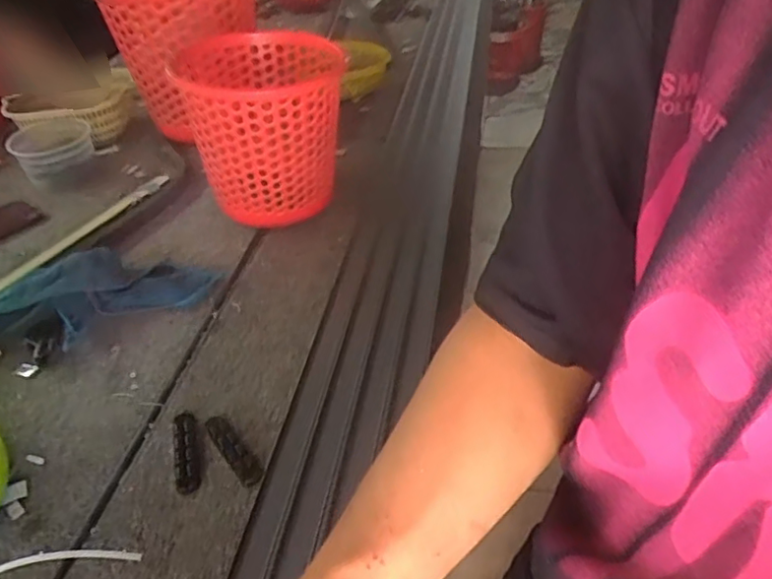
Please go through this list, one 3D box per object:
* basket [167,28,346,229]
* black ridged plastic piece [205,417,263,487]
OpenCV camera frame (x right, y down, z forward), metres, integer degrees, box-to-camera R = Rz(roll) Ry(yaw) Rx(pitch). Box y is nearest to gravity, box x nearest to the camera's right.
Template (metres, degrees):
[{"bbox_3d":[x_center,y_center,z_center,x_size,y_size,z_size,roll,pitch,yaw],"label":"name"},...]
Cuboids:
[{"bbox_3d":[-0.143,-0.183,0.746,0.171,0.213,0.203,-13,38,-8],"label":"basket"},{"bbox_3d":[-0.126,0.131,0.507,0.019,0.007,0.075,-27,45,-30],"label":"black ridged plastic piece"}]

